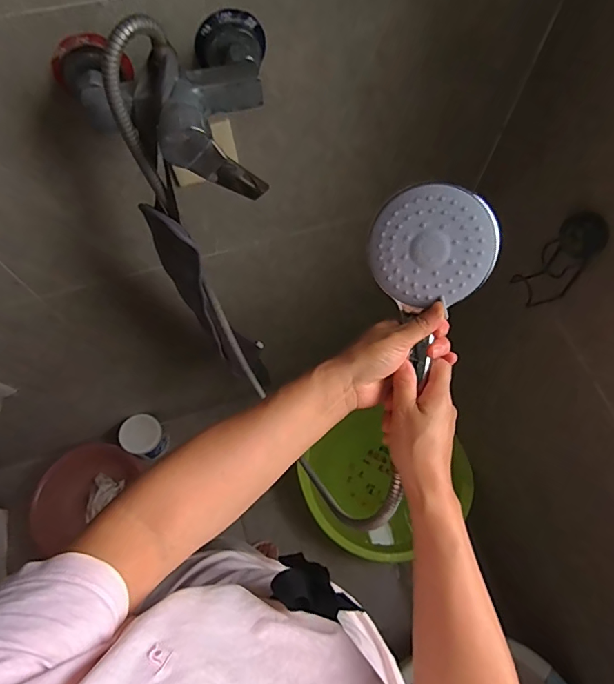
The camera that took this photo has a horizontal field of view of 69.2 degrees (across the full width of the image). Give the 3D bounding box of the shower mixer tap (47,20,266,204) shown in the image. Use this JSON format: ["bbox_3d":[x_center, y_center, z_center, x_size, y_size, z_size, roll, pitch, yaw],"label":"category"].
[{"bbox_3d":[-0.130,-0.241,0.454,0.215,0.139,0.142,-16,66,-8],"label":"shower mixer tap"}]

